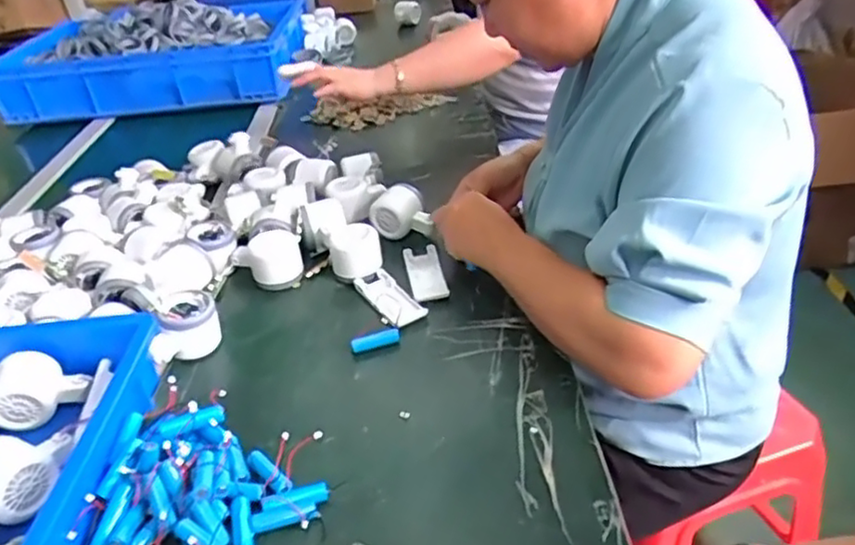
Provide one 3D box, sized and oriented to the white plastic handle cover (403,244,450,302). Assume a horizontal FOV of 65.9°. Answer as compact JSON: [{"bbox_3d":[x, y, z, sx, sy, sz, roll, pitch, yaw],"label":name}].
[{"bbox_3d":[-0.002,-0.002,0.762,0.038,0.007,0.109,-9,33,-6],"label":"white plastic handle cover"}]

